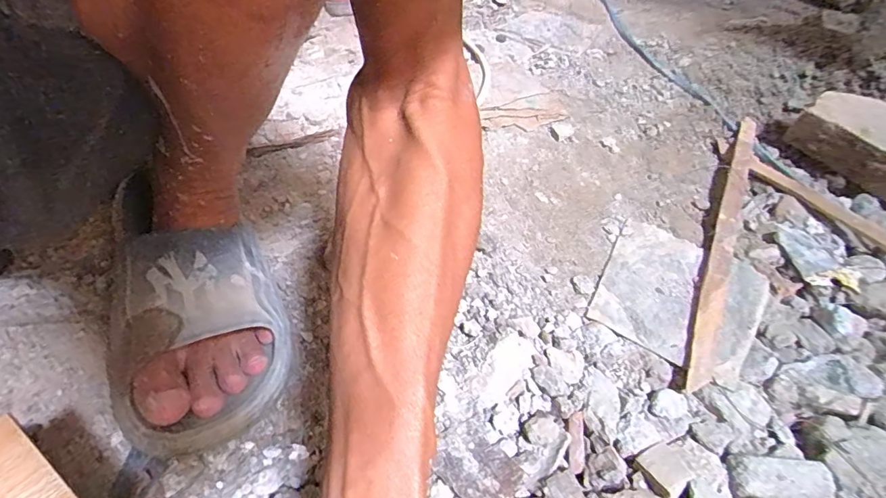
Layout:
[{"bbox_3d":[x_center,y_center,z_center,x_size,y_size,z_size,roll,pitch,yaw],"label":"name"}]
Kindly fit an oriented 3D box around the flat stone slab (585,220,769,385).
[{"bbox_3d":[0.235,0.044,0.470,0.148,0.009,0.156,24,50,17],"label":"flat stone slab"}]

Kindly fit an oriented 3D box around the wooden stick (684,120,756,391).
[{"bbox_3d":[0.319,-0.027,0.533,0.028,0.025,0.435,24,50,18],"label":"wooden stick"}]

